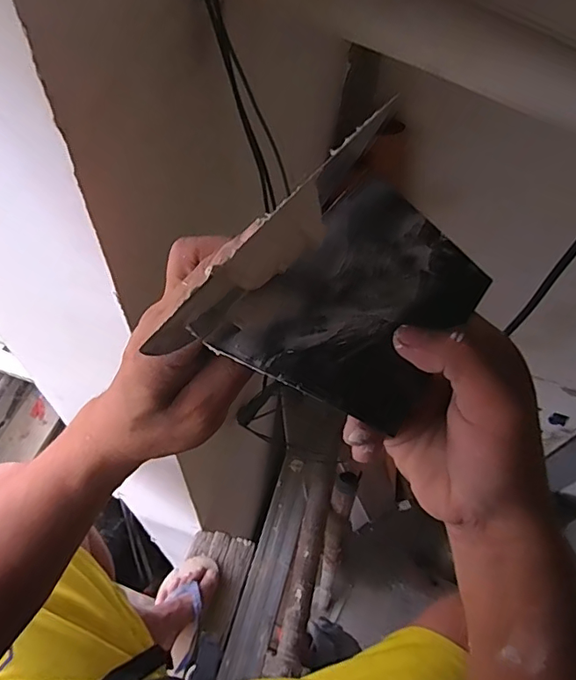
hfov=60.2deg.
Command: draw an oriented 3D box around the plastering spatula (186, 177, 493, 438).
[{"bbox_3d":[0.039,-0.020,0.256,0.097,0.004,0.140,41,64,8],"label":"plastering spatula"}]

